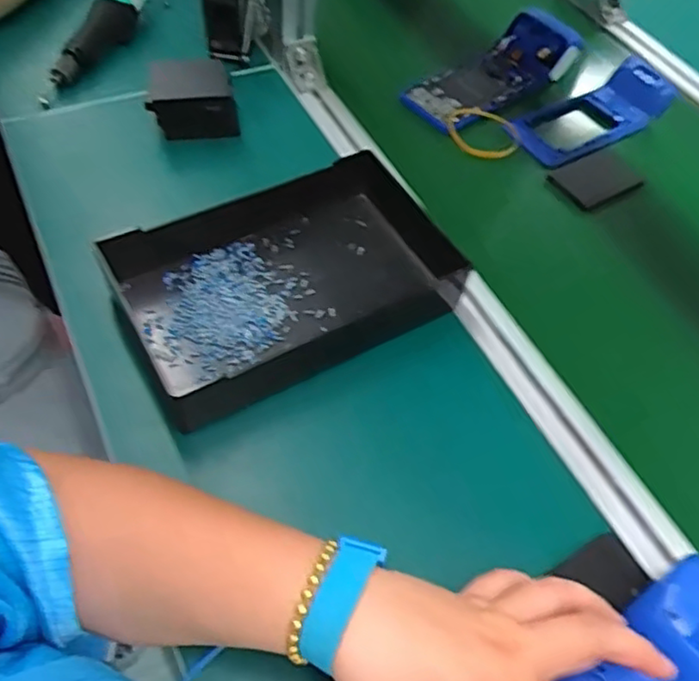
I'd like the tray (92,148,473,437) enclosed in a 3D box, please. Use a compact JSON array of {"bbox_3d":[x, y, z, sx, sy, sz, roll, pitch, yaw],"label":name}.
[{"bbox_3d":[-0.039,-0.052,0.541,0.272,0.051,0.163,-24,60,-21],"label":"tray"}]

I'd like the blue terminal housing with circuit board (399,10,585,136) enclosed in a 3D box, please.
[{"bbox_3d":[0.155,-0.306,0.752,0.229,0.067,0.081,-32,63,-25],"label":"blue terminal housing with circuit board"}]

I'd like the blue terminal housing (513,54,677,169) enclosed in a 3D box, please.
[{"bbox_3d":[0.275,-0.260,0.745,0.197,0.044,0.085,-29,62,-23],"label":"blue terminal housing"}]

